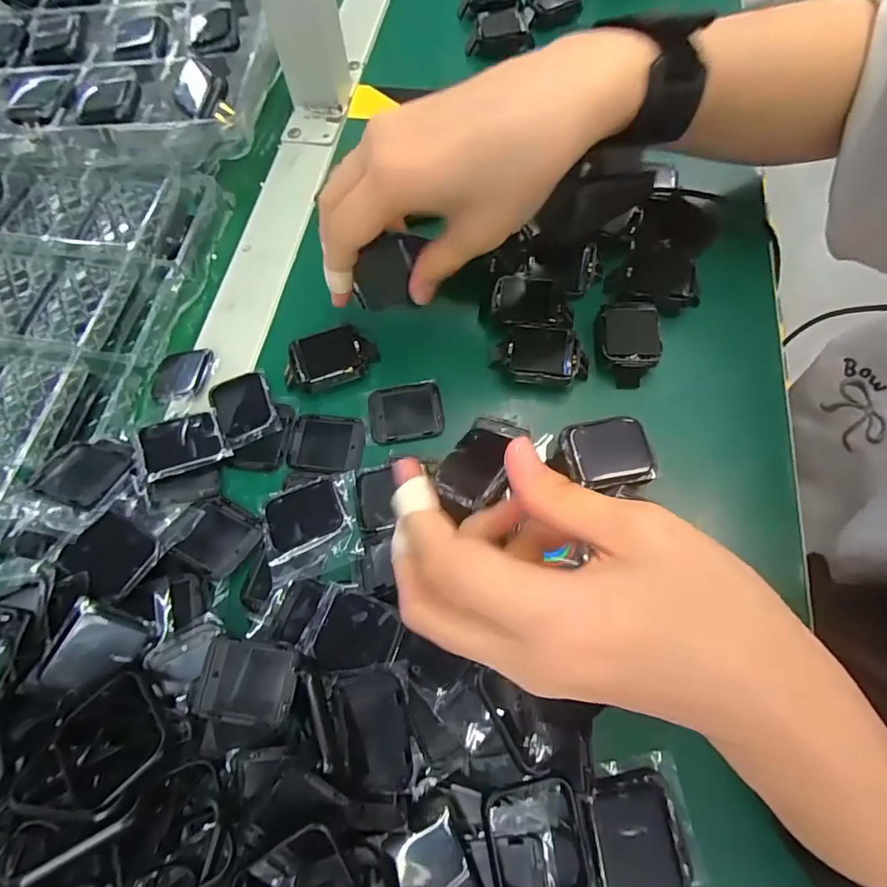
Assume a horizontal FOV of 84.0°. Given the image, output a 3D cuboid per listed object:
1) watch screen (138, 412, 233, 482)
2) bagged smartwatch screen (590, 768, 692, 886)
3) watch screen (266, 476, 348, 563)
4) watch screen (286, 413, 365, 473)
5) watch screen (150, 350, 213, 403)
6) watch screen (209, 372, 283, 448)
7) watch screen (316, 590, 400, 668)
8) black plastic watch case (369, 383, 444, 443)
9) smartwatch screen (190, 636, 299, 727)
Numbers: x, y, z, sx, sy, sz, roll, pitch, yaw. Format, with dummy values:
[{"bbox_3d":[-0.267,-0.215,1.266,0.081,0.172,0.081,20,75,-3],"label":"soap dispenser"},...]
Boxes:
[{"bbox_3d":[-0.136,0.000,0.256,0.037,0.004,0.033,-20,63,-27],"label":"watch screen"},{"bbox_3d":[0.077,0.154,0.195,0.034,0.006,0.040,-9,66,-2],"label":"bagged smartwatch screen"},{"bbox_3d":[-0.070,0.036,0.246,0.037,0.005,0.031,-25,68,-9],"label":"watch screen"},{"bbox_3d":[-0.063,0.000,0.267,0.039,0.004,0.033,5,67,4],"label":"watch screen"},{"bbox_3d":[-0.154,-0.040,0.289,0.038,0.004,0.033,-2,66,18],"label":"watch screen"},{"bbox_3d":[-0.111,-0.020,0.274,0.030,0.005,0.042,-24,68,-8],"label":"watch screen"},{"bbox_3d":[-0.037,0.082,0.211,0.033,0.007,0.032,20,69,10],"label":"watch screen"},{"bbox_3d":[-0.021,-0.017,0.272,0.039,0.004,0.033,-7,66,-1],"label":"black plastic watch case"},{"bbox_3d":[-0.083,0.101,0.209,0.040,0.006,0.031,8,67,5],"label":"smartwatch screen"}]

